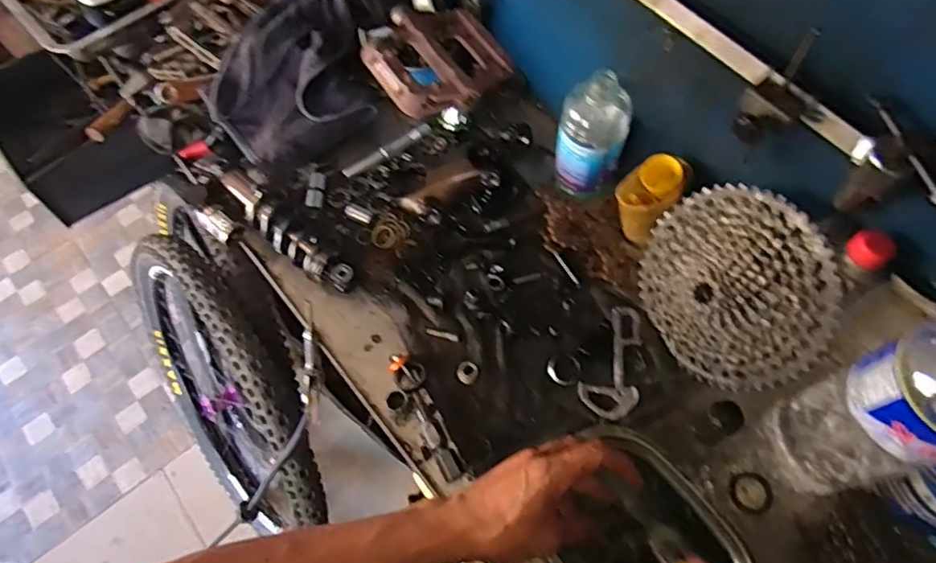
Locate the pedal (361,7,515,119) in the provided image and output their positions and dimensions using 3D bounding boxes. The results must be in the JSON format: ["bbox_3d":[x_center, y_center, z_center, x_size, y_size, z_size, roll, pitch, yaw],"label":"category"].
[{"bbox_3d":[-0.028,-0.188,0.484,0.109,0.027,0.104,-32,66,-14],"label":"pedal"}]

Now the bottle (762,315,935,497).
[{"bbox_3d":[0.331,0.101,0.448,0.096,0.303,0.090,-14,63,-5],"label":"bottle"}]

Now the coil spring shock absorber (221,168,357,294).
[{"bbox_3d":[-0.215,-0.057,0.688,0.208,0.052,0.047,37,70,18],"label":"coil spring shock absorber"}]

